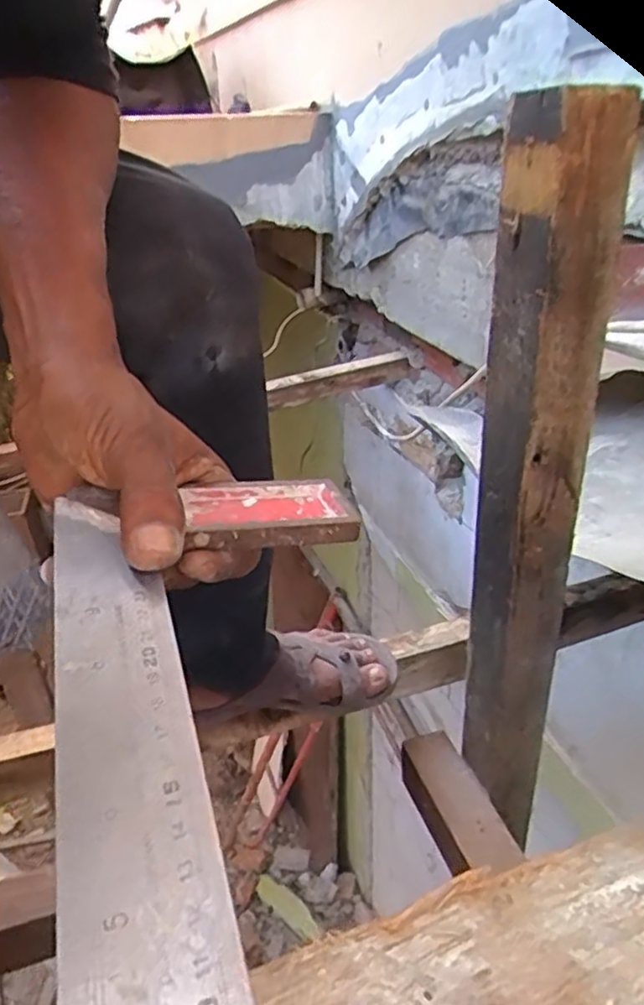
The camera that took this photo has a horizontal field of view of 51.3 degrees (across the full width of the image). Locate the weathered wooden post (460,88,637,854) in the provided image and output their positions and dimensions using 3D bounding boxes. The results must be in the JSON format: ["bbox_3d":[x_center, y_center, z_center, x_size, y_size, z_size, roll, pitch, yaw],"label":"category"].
[{"bbox_3d":[0.155,0.031,0.524,0.079,0.595,0.049,9,32,18],"label":"weathered wooden post"}]

